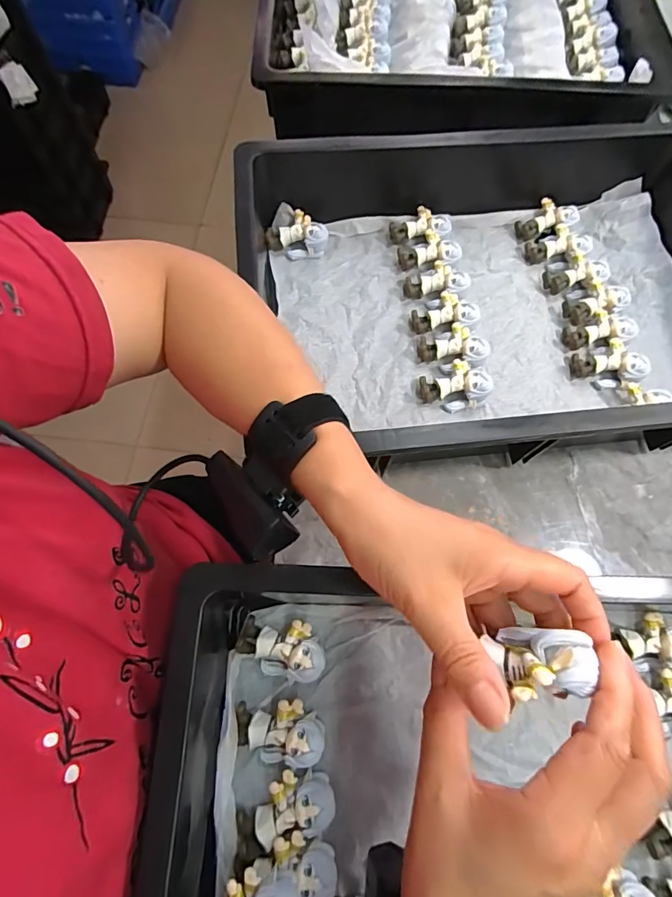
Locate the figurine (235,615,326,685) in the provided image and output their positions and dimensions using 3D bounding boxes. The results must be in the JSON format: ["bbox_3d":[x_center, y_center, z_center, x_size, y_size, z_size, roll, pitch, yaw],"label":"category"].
[{"bbox_3d":[-0.038,0.142,0.318,0.061,0.021,0.038,10,69,3],"label":"figurine"}]

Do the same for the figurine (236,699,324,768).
[{"bbox_3d":[-0.038,0.190,0.300,0.057,0.023,0.038,-5,69,-3],"label":"figurine"}]

